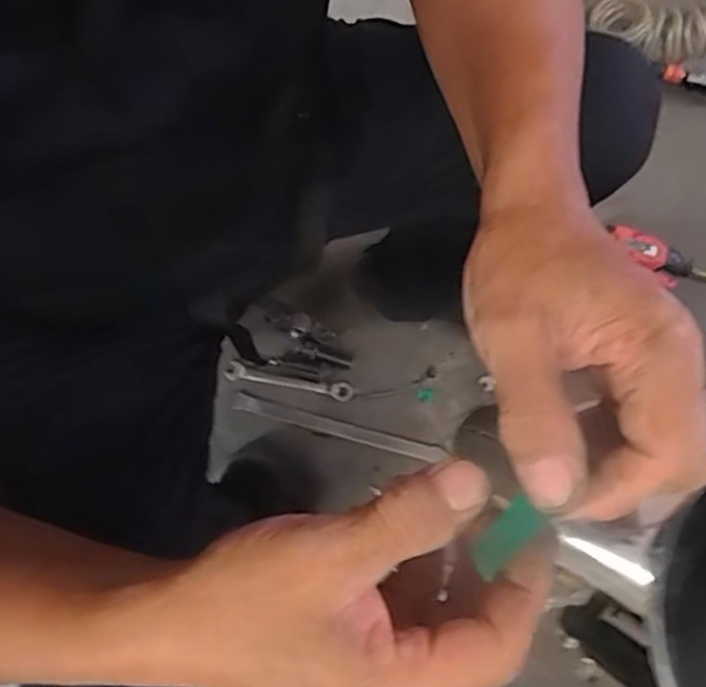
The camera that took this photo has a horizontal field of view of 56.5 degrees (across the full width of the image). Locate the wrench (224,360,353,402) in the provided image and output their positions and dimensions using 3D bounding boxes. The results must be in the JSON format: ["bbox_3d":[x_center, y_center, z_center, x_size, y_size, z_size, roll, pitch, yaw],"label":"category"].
[{"bbox_3d":[-0.085,0.050,0.866,0.167,0.009,0.024,11,78,3],"label":"wrench"}]

